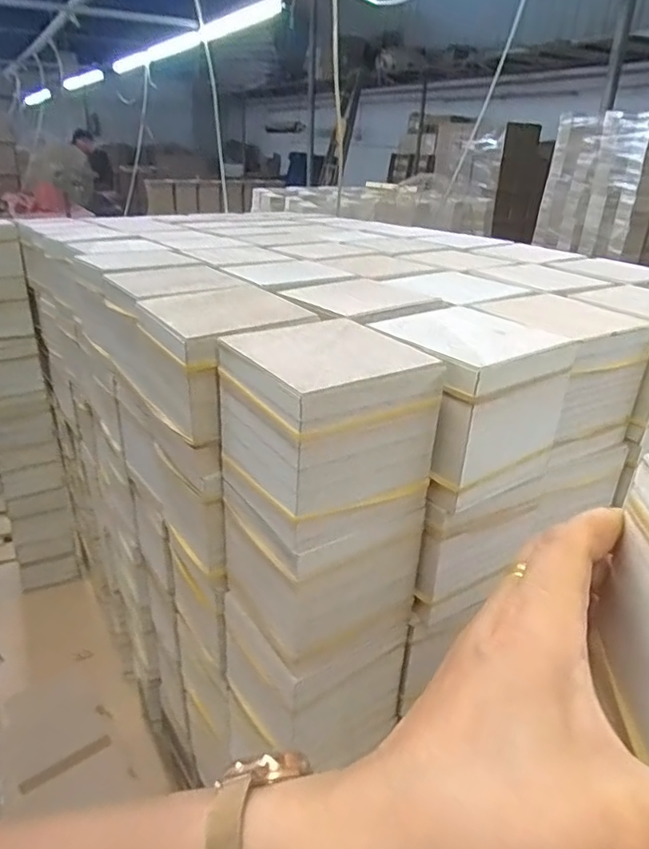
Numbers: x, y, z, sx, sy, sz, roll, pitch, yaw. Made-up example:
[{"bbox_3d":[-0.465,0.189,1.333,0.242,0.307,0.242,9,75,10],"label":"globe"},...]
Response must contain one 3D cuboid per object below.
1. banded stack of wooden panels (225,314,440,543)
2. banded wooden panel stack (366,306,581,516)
[{"bbox_3d":[-0.001,0.002,0.329,0.092,0.094,0.090,-15,31,-31],"label":"banded stack of wooden panels"},{"bbox_3d":[0.084,-0.007,0.364,0.096,0.096,0.080,-17,32,-33],"label":"banded wooden panel stack"}]

